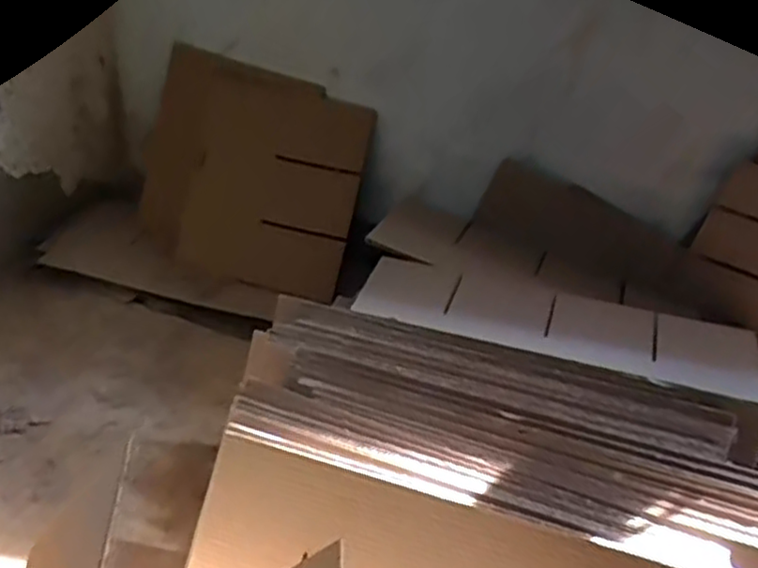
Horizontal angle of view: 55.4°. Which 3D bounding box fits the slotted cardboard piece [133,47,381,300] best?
[{"bbox_3d":[-0.145,-0.126,0.836,0.245,0.238,0.020,18,9,5],"label":"slotted cardboard piece"}]

